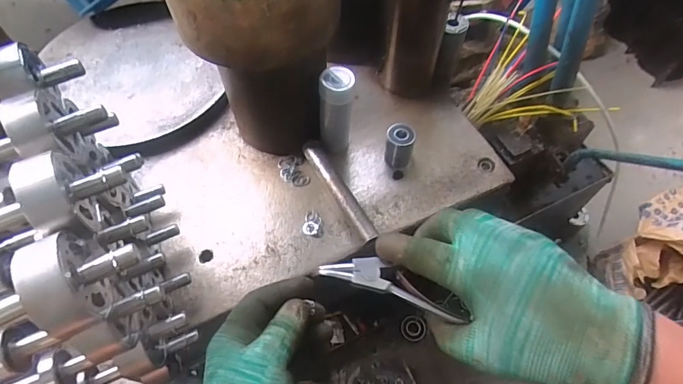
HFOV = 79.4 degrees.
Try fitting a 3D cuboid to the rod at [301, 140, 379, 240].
[{"bbox_3d":[-0.001,-0.001,0.449,0.021,0.020,0.135,-27,62,-15],"label":"rod"}]

